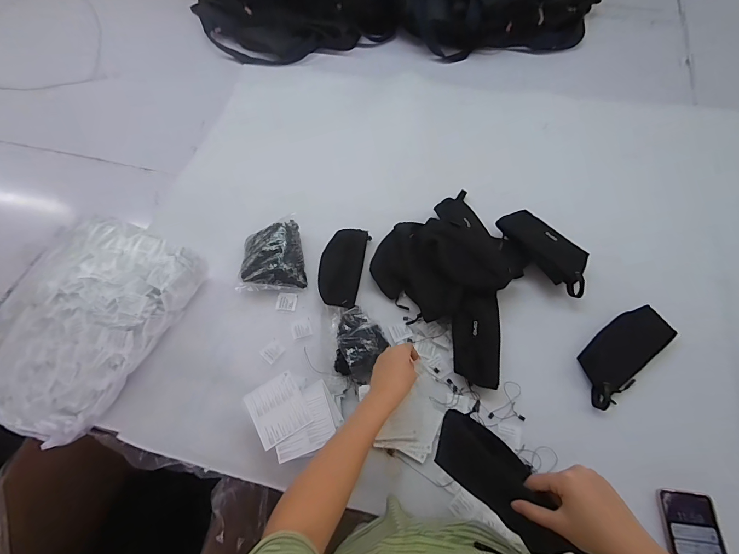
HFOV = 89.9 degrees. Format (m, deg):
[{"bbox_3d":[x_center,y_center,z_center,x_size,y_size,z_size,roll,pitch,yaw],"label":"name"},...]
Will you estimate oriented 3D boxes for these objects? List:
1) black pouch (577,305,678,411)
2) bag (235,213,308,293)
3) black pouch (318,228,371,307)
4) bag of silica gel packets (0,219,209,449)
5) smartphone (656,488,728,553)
[{"bbox_3d":[0.469,0.138,0.688,0.221,0.047,0.094,-38,66,-15],"label":"black pouch"},{"bbox_3d":[-0.216,-0.052,0.817,0.135,0.054,0.177,-8,62,-1],"label":"bag"},{"bbox_3d":[-0.062,-0.024,0.801,0.092,0.039,0.194,7,63,8],"label":"black pouch"},{"bbox_3d":[-0.576,0.085,0.734,0.312,0.119,0.417,20,65,14],"label":"bag of silica gel packets"},{"bbox_3d":[0.489,0.412,0.548,0.079,0.010,0.162,2,62,5],"label":"smartphone"}]

